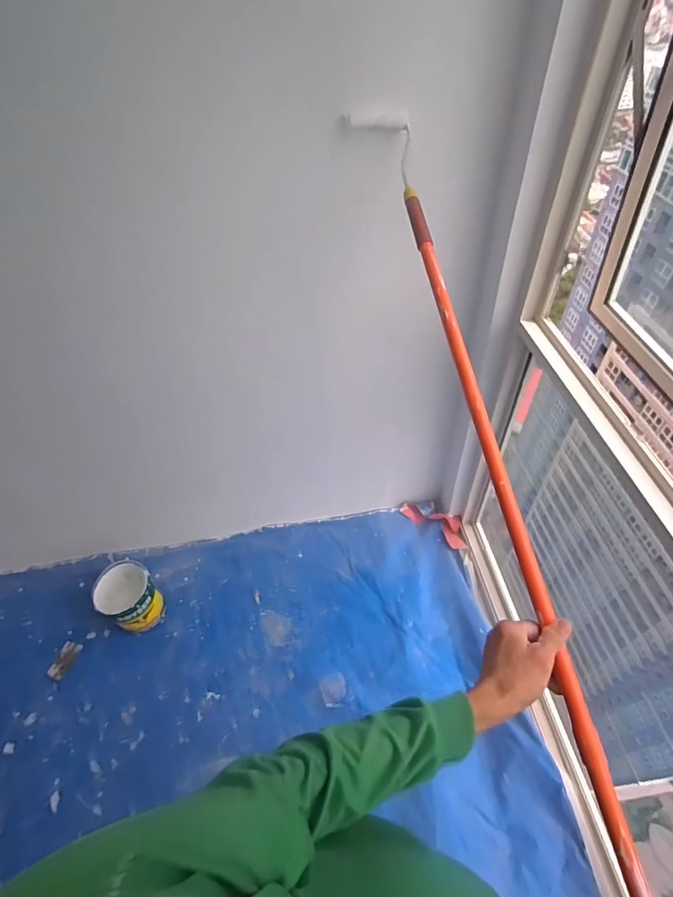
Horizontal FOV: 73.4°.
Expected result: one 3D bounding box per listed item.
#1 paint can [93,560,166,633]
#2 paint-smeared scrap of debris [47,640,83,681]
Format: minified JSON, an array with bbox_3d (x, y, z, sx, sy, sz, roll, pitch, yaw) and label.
[{"bbox_3d":[-0.694,0.504,1.532,0.205,0.196,0.178,32,60,25],"label":"paint can"},{"bbox_3d":[-0.903,0.705,1.503,0.063,0.014,0.114,11,53,13],"label":"paint-smeared scrap of debris"}]

